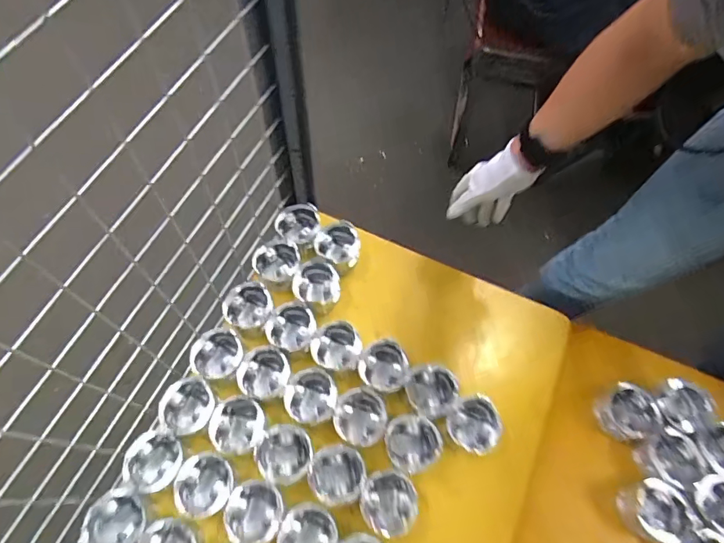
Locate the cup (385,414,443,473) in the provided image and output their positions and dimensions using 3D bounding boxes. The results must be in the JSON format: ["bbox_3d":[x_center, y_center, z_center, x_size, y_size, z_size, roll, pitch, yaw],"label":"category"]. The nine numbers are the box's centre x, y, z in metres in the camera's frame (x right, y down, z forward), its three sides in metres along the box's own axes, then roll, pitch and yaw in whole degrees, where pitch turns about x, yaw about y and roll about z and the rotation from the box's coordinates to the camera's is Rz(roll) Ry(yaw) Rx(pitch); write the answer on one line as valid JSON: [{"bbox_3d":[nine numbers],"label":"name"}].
[{"bbox_3d":[0.070,0.232,0.631,0.075,0.055,0.068,-8,66,-6],"label":"cup"}]

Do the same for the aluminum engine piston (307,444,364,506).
[{"bbox_3d":[-0.033,0.268,0.616,0.069,0.066,0.068,-15,67,-9],"label":"aluminum engine piston"}]

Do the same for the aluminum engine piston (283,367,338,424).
[{"bbox_3d":[-0.071,0.173,0.649,0.069,0.046,0.069,1,65,-2],"label":"aluminum engine piston"}]

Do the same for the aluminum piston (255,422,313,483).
[{"bbox_3d":[-0.101,0.239,0.614,0.068,0.066,0.069,-2,66,-3],"label":"aluminum piston"}]

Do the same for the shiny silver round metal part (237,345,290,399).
[{"bbox_3d":[-0.137,0.142,0.661,0.064,0.045,0.066,1,65,-2],"label":"shiny silver round metal part"}]

